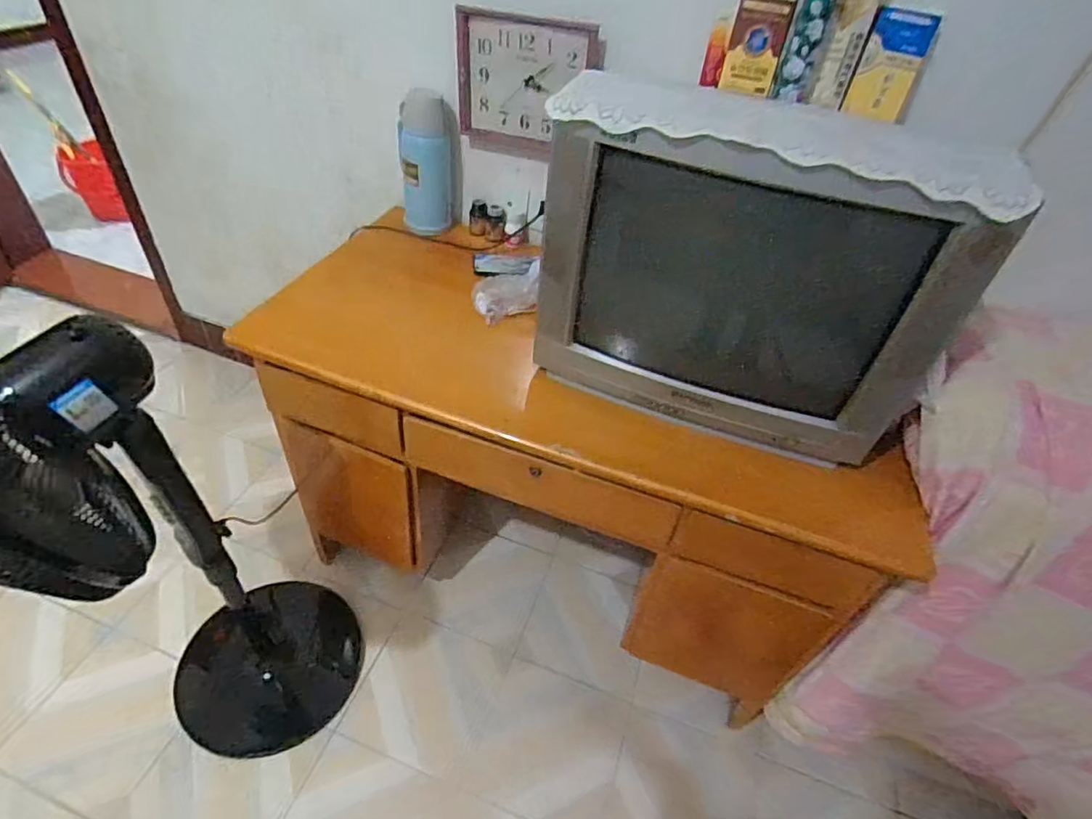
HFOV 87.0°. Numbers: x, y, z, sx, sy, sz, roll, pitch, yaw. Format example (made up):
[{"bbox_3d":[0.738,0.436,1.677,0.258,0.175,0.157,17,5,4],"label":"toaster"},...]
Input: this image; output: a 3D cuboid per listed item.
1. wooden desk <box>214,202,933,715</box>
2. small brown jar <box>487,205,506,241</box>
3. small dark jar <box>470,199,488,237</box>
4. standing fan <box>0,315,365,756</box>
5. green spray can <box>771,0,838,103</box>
[{"bbox_3d":[0.032,0.119,1.301,1.163,0.654,0.537,17,44,12],"label":"wooden desk"},{"bbox_3d":[-0.115,-0.429,1.328,0.045,0.066,0.049,2,43,-5],"label":"small brown jar"},{"bbox_3d":[-0.158,-0.449,1.344,0.042,0.068,0.041,2,43,-5],"label":"small dark jar"},{"bbox_3d":[-0.600,0.251,0.971,0.337,1.148,0.414,28,47,22],"label":"standing fan"},{"bbox_3d":[0.404,-0.597,0.867,0.057,0.231,0.058,20,35,13],"label":"green spray can"}]

